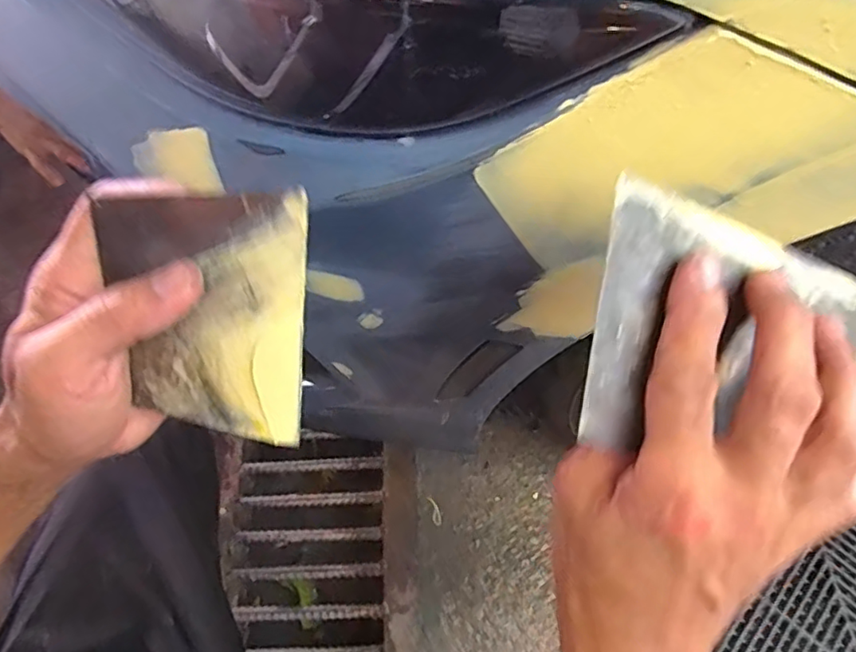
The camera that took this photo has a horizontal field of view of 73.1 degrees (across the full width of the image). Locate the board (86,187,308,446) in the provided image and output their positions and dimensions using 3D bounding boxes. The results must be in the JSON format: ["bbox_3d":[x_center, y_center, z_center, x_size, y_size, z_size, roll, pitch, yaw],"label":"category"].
[{"bbox_3d":[-0.096,-0.002,0.255,0.083,0.118,0.004,8,27,1],"label":"board"}]

